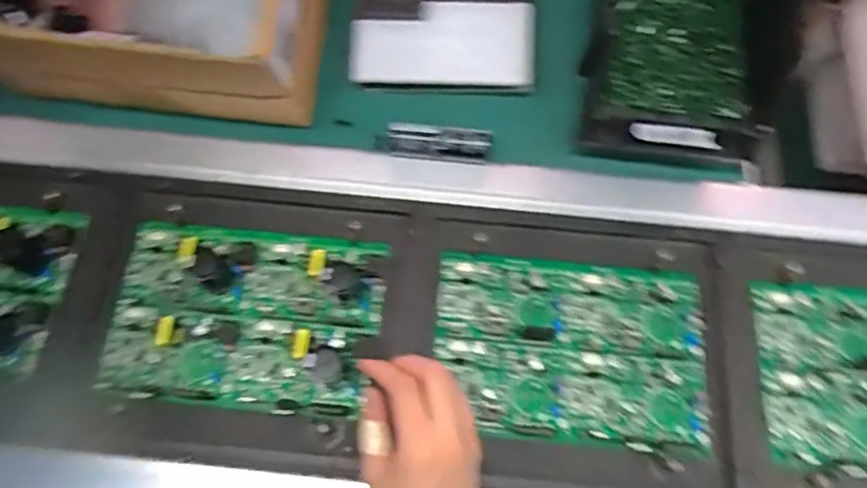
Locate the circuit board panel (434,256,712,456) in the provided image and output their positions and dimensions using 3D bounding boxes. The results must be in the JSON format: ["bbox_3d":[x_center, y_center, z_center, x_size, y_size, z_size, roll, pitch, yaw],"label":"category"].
[{"bbox_3d":[0.110,0.086,0.503,0.213,0.014,0.148,5,68,1],"label":"circuit board panel"}]

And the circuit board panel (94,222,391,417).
[{"bbox_3d":[-0.155,0.052,0.495,0.216,0.045,0.147,5,68,1],"label":"circuit board panel"}]

